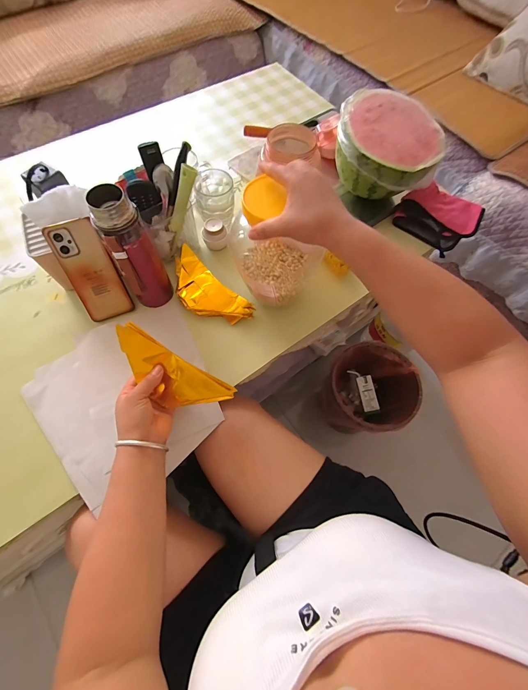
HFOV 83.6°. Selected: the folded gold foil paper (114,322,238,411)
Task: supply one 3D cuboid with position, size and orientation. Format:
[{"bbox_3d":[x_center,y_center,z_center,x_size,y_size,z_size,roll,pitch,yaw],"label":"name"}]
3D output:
[{"bbox_3d":[-0.139,0.048,0.437,0.182,0.021,0.076,31,98,-6],"label":"folded gold foil paper"}]

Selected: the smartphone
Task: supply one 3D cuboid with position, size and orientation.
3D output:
[{"bbox_3d":[-0.289,-0.121,0.498,0.074,0.162,0.012,-20,31,-9],"label":"smartphone"}]

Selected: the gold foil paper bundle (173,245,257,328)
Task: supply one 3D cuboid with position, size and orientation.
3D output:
[{"bbox_3d":[-0.110,-0.098,0.551,0.176,0.040,0.083,40,70,13],"label":"gold foil paper bundle"}]

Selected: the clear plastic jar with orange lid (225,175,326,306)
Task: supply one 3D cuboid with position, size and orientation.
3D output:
[{"bbox_3d":[0.007,-0.159,0.464,0.103,0.170,0.118,-15,68,3],"label":"clear plastic jar with orange lid"}]

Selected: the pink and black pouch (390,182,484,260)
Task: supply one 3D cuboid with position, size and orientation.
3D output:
[{"bbox_3d":[0.386,-0.285,0.650,0.143,0.048,0.155,-40,74,-18],"label":"pink and black pouch"}]

